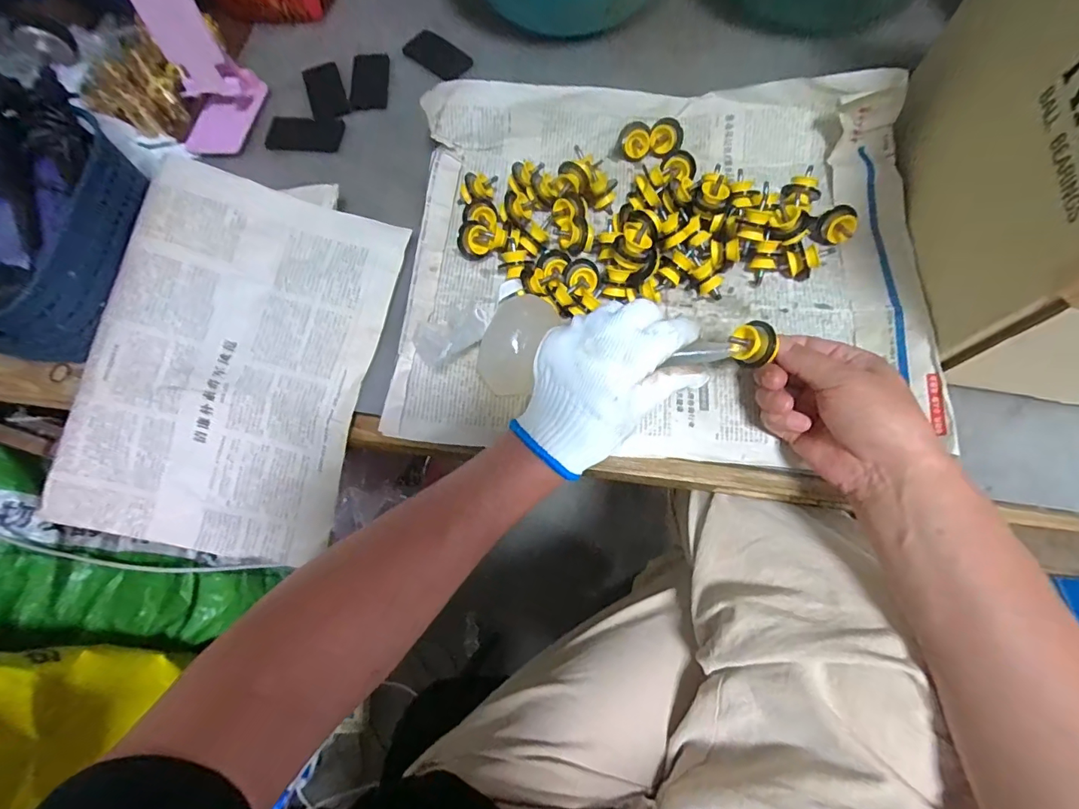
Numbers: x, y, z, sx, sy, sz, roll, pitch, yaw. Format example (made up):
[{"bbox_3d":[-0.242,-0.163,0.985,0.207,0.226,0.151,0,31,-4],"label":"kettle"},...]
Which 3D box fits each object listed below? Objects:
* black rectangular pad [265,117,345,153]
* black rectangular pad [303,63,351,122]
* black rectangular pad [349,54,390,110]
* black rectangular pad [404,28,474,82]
[{"bbox_3d":[-0.257,-0.297,0.516,0.084,0.005,0.046,4,72,4],"label":"black rectangular pad"},{"bbox_3d":[-0.246,-0.360,0.537,0.043,0.005,0.084,-20,72,-4],"label":"black rectangular pad"},{"bbox_3d":[-0.193,-0.369,0.536,0.044,0.004,0.075,-1,77,5],"label":"black rectangular pad"},{"bbox_3d":[-0.118,-0.407,0.546,0.090,0.004,0.050,41,78,15],"label":"black rectangular pad"}]

